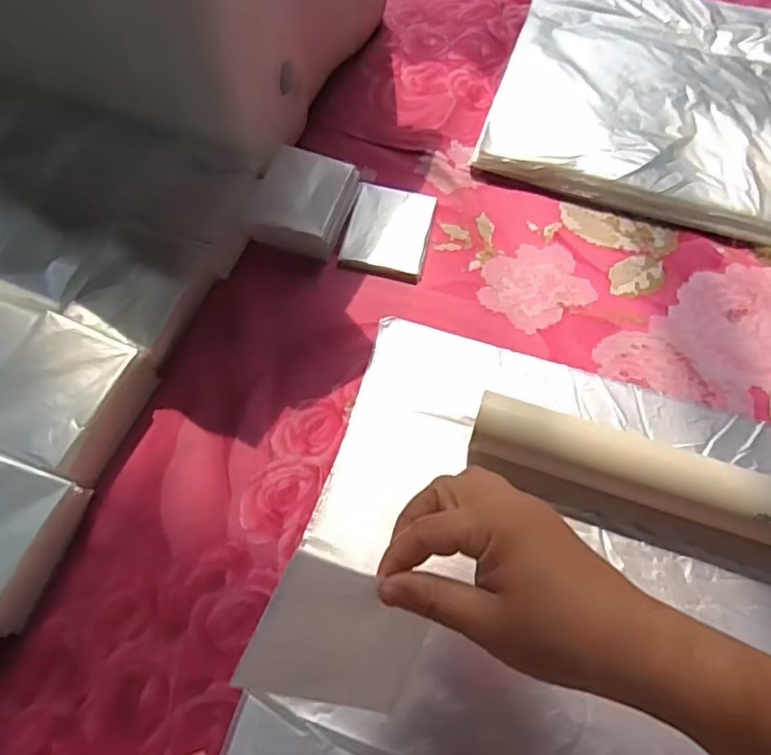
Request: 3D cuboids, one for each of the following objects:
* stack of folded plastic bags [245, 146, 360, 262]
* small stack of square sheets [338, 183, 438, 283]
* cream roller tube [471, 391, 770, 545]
[{"bbox_3d":[-0.065,-0.141,0.472,0.067,0.029,0.081,14,62,7],"label":"stack of folded plastic bags"},{"bbox_3d":[0.003,-0.117,0.478,0.064,0.011,0.081,12,62,5],"label":"small stack of square sheets"},{"bbox_3d":[0.226,0.081,0.354,0.355,0.046,0.039,17,63,9],"label":"cream roller tube"}]

